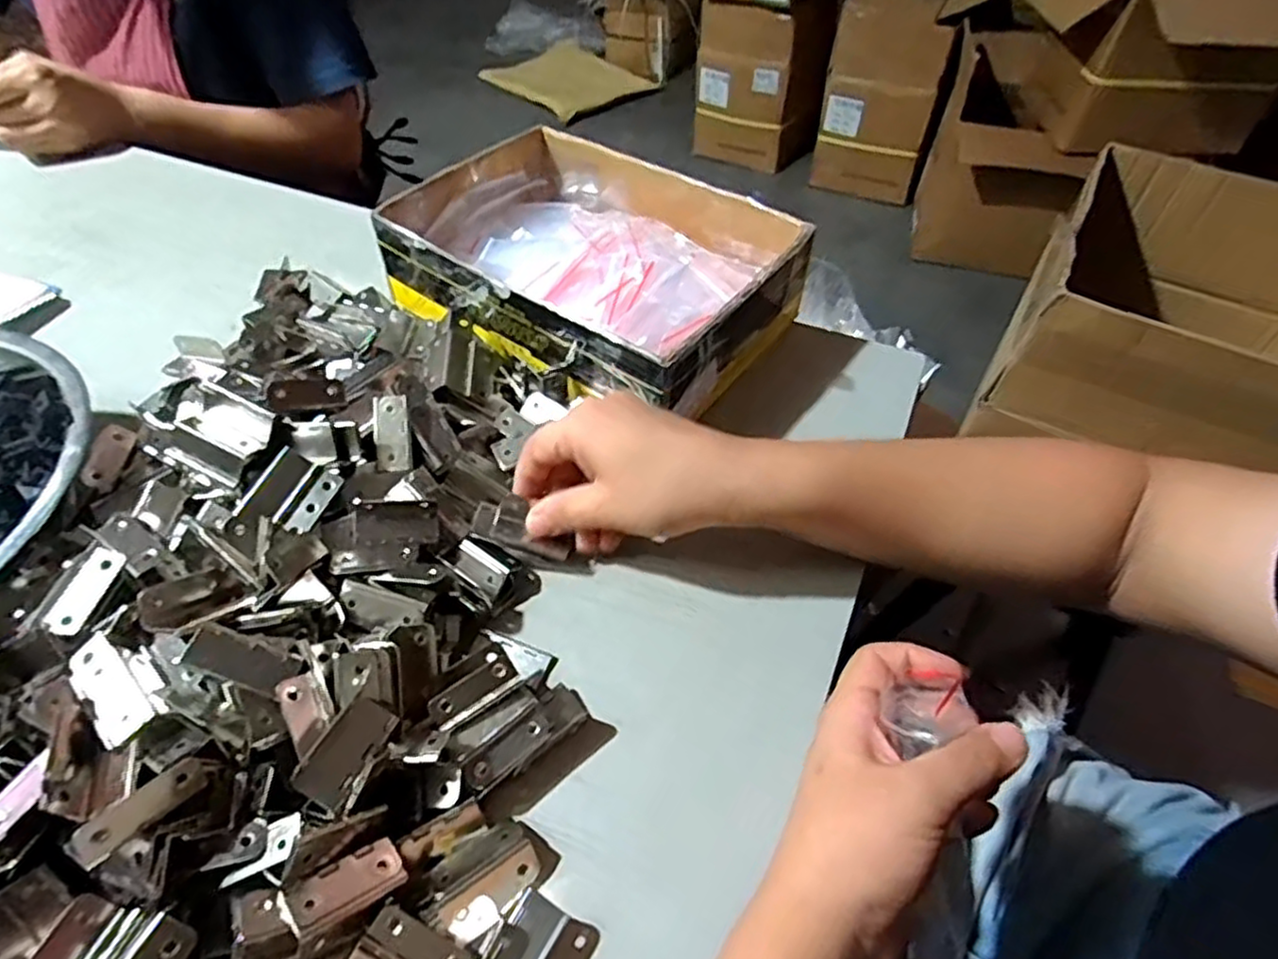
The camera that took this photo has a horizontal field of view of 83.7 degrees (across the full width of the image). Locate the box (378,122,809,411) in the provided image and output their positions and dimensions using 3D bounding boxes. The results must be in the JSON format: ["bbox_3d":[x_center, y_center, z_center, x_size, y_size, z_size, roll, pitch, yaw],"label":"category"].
[{"bbox_3d":[-0.031,-0.154,0.500,0.251,0.068,0.181,30,56,22],"label":"box"}]

